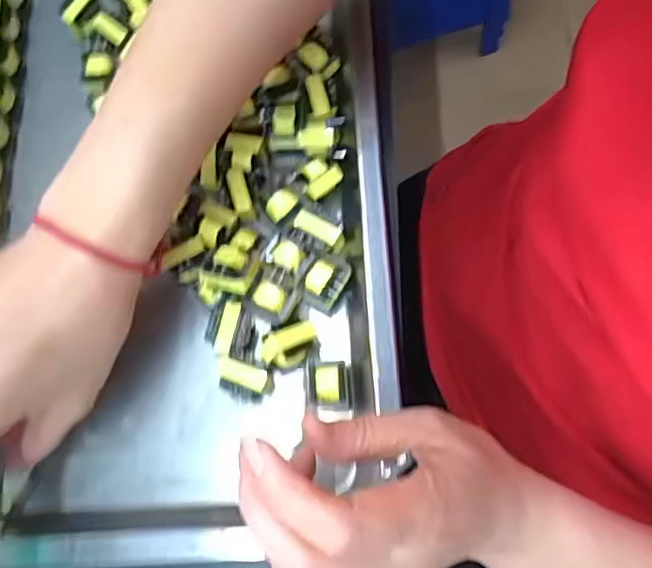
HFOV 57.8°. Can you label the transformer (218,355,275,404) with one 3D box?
[{"bbox_3d":[-0.039,0.049,0.292,0.027,0.020,0.017,18,75,7],"label":"transformer"}]

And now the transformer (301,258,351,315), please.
[{"bbox_3d":[0.000,0.001,0.304,0.021,0.019,0.024,19,75,7],"label":"transformer"}]

